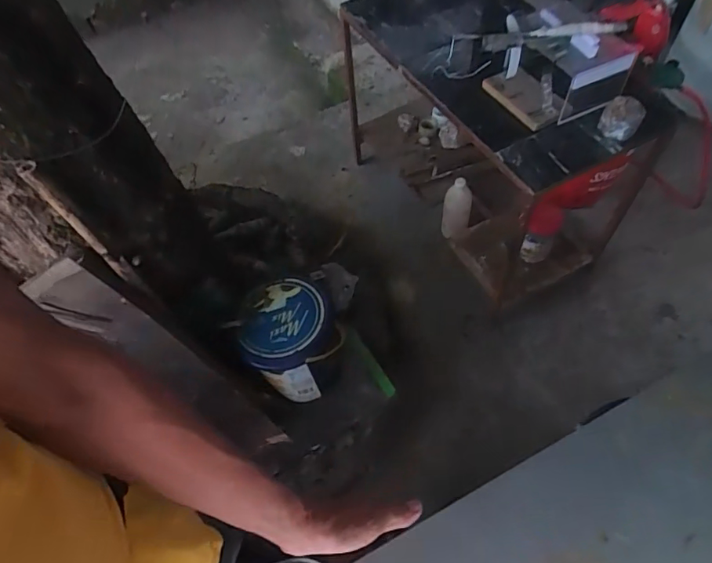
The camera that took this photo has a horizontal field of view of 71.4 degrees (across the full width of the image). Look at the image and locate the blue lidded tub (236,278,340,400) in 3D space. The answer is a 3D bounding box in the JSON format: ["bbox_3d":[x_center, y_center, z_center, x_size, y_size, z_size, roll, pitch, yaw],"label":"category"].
[{"bbox_3d":[-0.144,0.136,1.160,0.199,0.198,0.209,-1,57,1],"label":"blue lidded tub"}]

